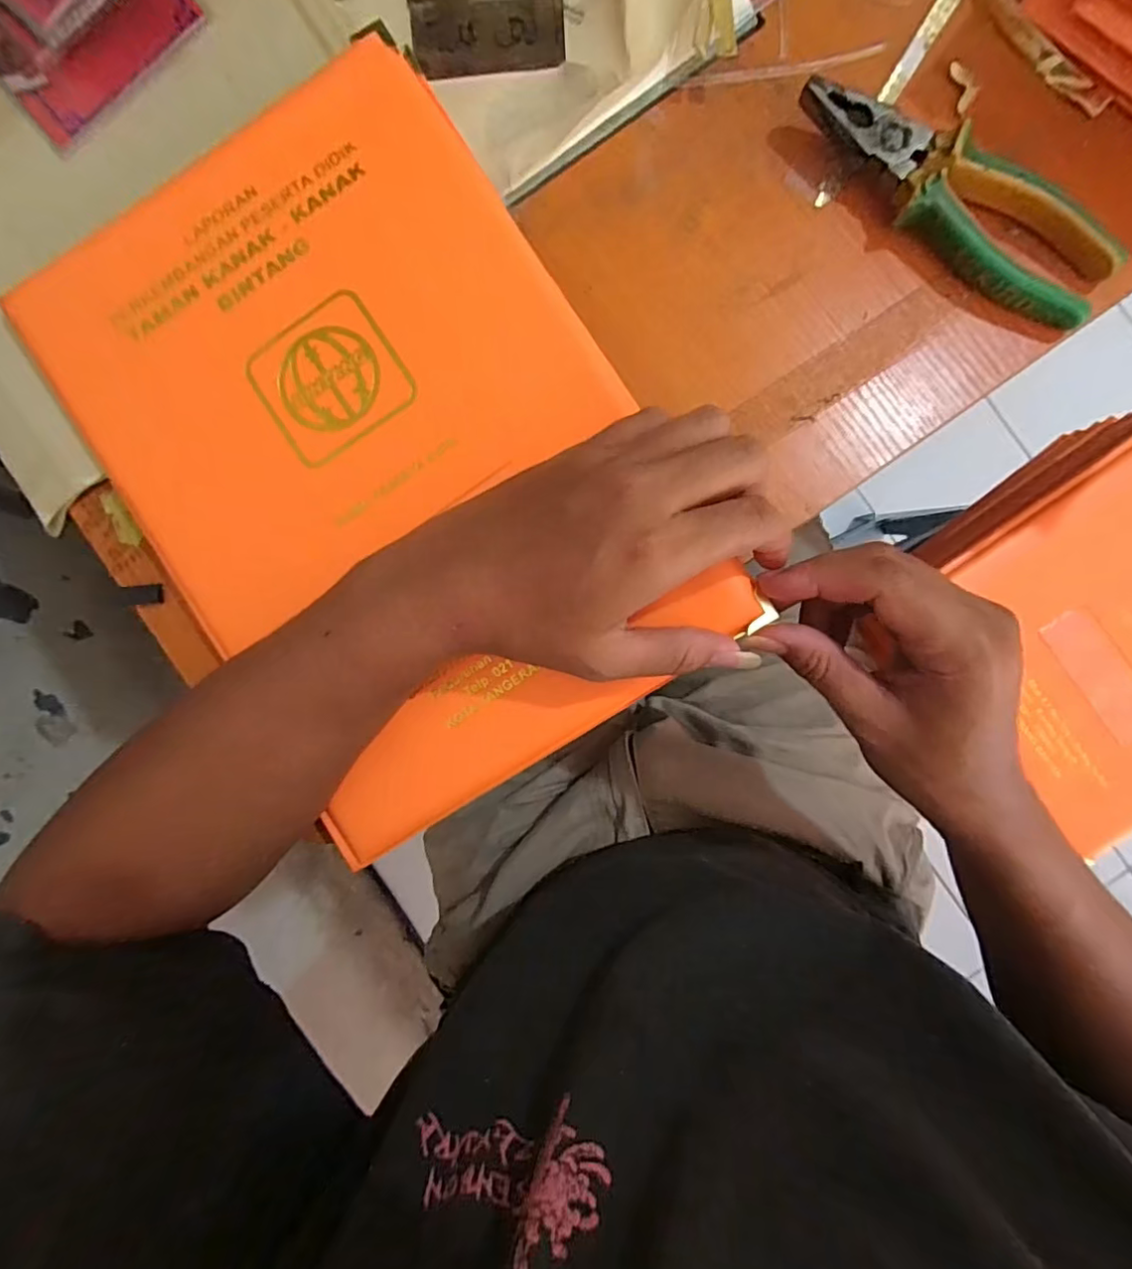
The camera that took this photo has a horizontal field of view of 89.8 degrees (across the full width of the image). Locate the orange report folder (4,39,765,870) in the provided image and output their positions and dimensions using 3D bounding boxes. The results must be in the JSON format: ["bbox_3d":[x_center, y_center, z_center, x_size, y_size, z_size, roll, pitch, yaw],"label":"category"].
[{"bbox_3d":[-0.095,-0.084,0.274,0.237,0.018,0.329,-32,89,4],"label":"orange report folder"}]

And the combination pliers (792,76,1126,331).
[{"bbox_3d":[0.192,-0.217,0.281,0.171,0.021,0.045,34,91,2],"label":"combination pliers"}]

